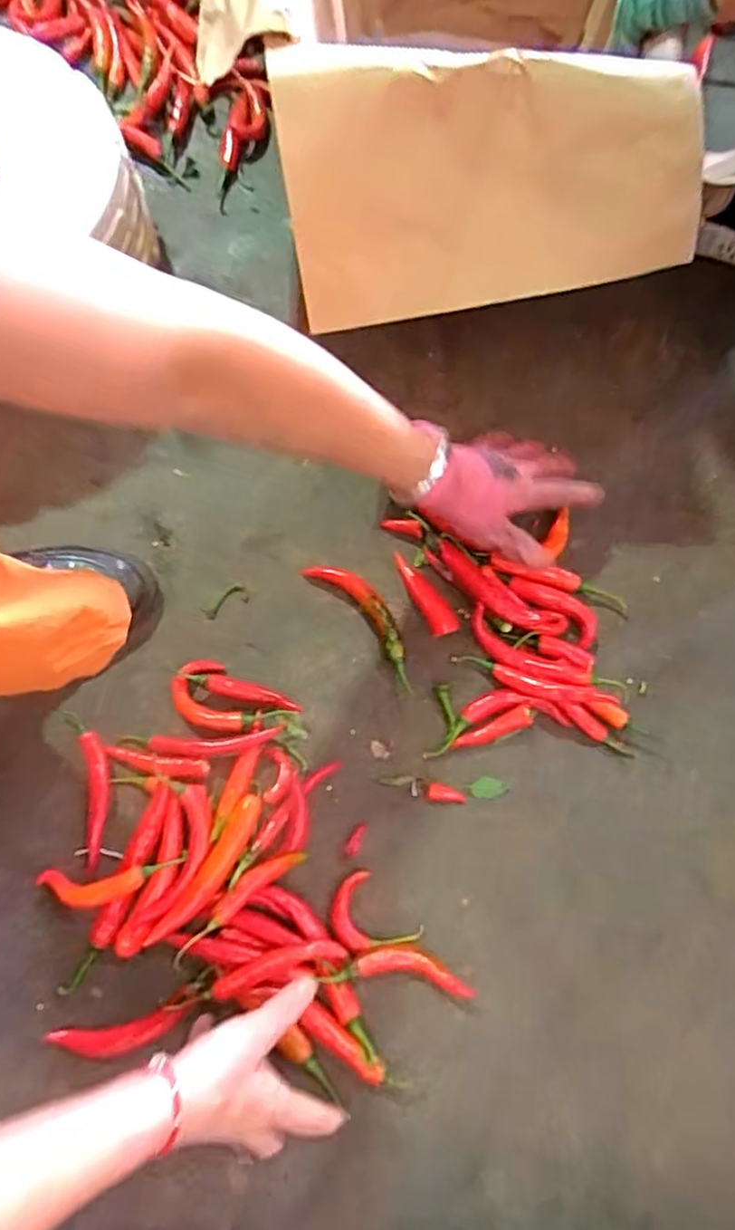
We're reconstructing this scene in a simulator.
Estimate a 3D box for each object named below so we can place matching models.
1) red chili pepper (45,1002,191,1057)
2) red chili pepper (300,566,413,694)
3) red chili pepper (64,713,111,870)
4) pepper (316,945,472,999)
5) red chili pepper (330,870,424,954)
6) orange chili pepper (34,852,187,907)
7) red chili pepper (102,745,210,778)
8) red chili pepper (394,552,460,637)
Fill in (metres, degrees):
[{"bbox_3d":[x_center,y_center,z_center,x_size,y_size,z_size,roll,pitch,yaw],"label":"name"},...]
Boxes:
[{"bbox_3d":[-0.188,0.318,0.495,0.106,0.011,0.025,-11,74,-4],"label":"red chili pepper"},{"bbox_3d":[0.002,0.001,0.582,0.036,0.024,0.140,-41,78,-11],"label":"red chili pepper"},{"bbox_3d":[-0.228,0.142,0.546,0.030,0.017,0.127,-16,75,-5],"label":"red chili pepper"},{"bbox_3d":[0.024,0.269,0.503,0.112,0.031,0.027,6,74,1],"label":"pepper"},{"bbox_3d":[0.002,0.240,0.516,0.049,0.015,0.069,-41,78,-11],"label":"red chili pepper"},{"bbox_3d":[-0.204,0.210,0.519,0.121,0.031,0.031,-11,74,-3],"label":"orange chili pepper"},{"bbox_3d":[-0.177,0.126,0.552,0.089,0.015,0.017,8,74,2],"label":"red chili pepper"},{"bbox_3d":[0.051,-0.019,0.587,0.023,0.019,0.086,-28,76,-8],"label":"red chili pepper"}]

